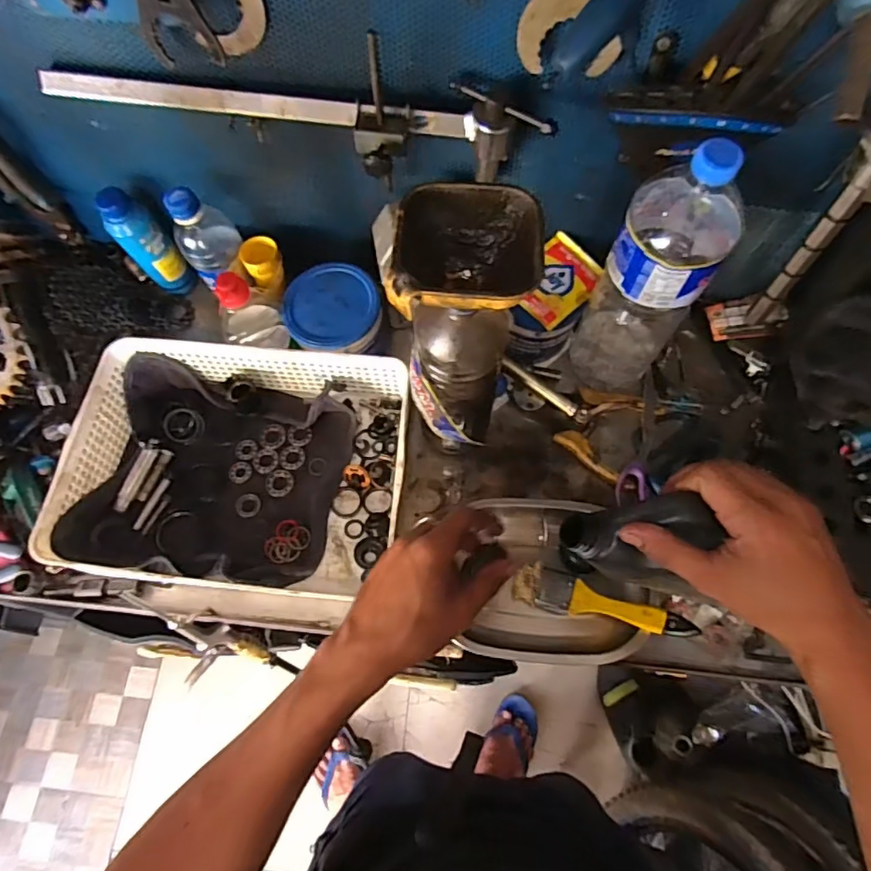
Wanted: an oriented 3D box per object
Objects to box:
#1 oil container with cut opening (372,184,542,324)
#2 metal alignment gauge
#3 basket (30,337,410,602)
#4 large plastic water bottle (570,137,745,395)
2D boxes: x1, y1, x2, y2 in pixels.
[{"bbox_3d":[0.015,-0.115,0.374,0.100,0.053,0.091,0,68,1],"label":"oil container with cut opening"},{"bbox_3d":[-0.119,-0.262,0.488,0.426,0.094,0.070,3,69,3],"label":"metal alignment gauge"},{"bbox_3d":[-0.194,0.028,0.589,0.326,0.082,0.252,5,69,3],"label":"basket"},{"bbox_3d":[0.205,-0.144,0.534,0.093,0.303,0.099,26,71,11],"label":"large plastic water bottle"}]

